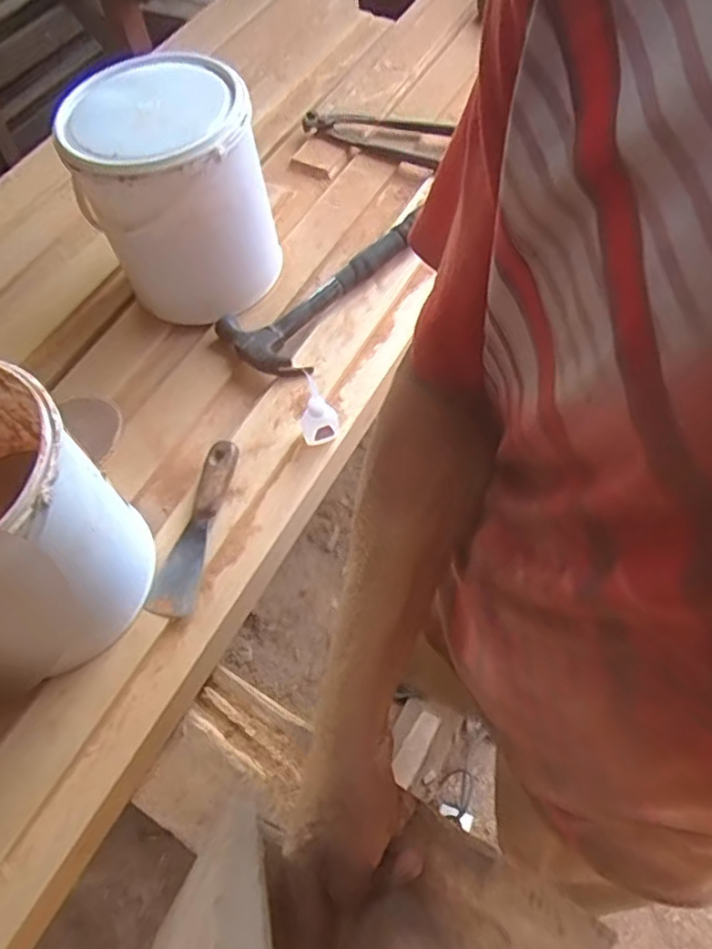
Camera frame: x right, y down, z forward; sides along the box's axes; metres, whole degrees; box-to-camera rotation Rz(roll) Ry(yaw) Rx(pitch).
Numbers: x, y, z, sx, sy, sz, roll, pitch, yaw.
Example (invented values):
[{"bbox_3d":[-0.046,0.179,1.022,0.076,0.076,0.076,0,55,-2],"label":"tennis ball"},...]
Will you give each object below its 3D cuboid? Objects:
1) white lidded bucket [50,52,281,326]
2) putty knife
[{"bbox_3d":[-0.184,-0.283,0.688,0.175,0.213,0.176,-1,60,2],"label":"white lidded bucket"},{"bbox_3d":[-0.144,0.044,0.586,0.037,0.027,0.164,10,61,9],"label":"putty knife"}]

